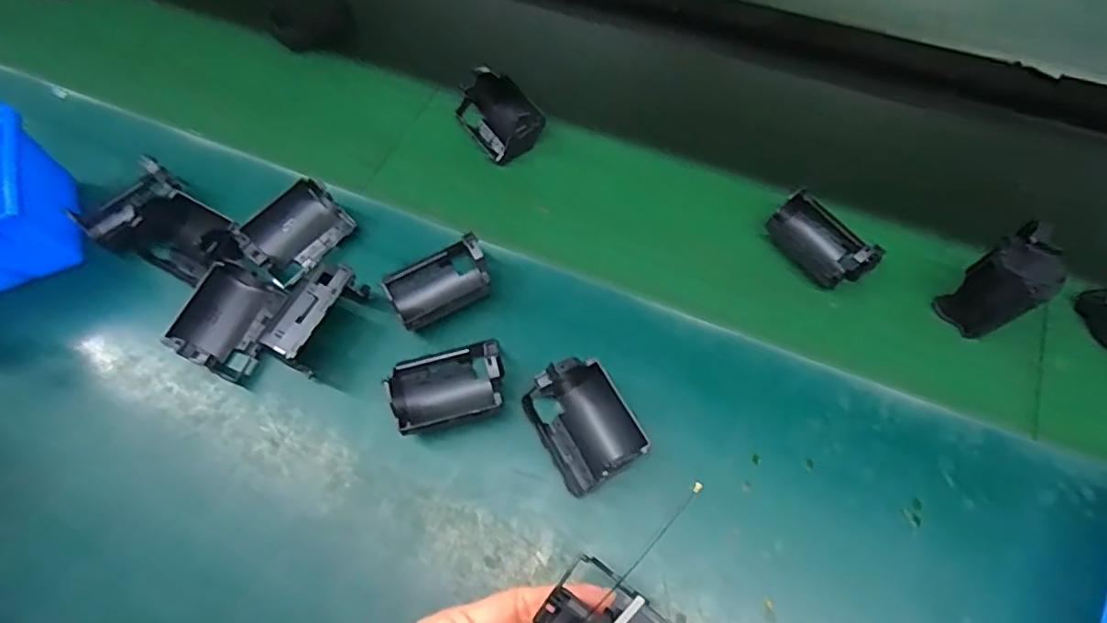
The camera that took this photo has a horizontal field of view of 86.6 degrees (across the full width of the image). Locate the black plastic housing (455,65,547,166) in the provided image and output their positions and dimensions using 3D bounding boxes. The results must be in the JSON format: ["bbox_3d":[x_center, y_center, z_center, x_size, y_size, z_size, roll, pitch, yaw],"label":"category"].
[{"bbox_3d":[-0.047,-0.163,0.486,0.051,0.042,0.074,-35,66,-14],"label":"black plastic housing"}]

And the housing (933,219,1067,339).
[{"bbox_3d":[0.290,-0.020,0.374,0.047,0.076,0.039,-35,66,-14],"label":"housing"}]

